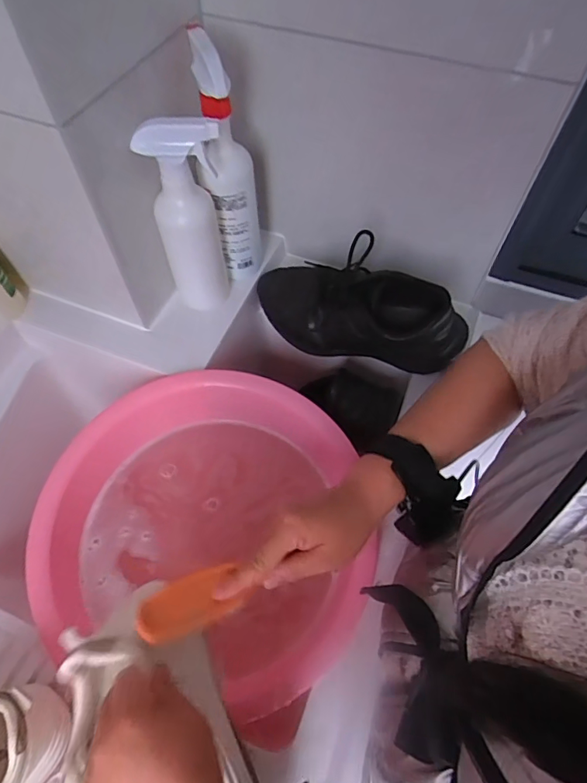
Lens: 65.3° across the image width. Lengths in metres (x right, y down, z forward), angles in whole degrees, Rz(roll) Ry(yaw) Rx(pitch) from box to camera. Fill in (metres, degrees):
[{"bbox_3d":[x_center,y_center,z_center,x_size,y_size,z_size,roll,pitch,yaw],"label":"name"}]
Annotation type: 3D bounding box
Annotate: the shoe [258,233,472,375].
[{"bbox_3d":[0.081,-0.107,0.600,0.282,0.107,0.088,19,61,10],"label":"shoe"}]

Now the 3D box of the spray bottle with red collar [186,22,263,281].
[{"bbox_3d":[-0.073,-0.244,0.532,0.063,0.260,0.086,7,60,3],"label":"spray bottle with red collar"}]

